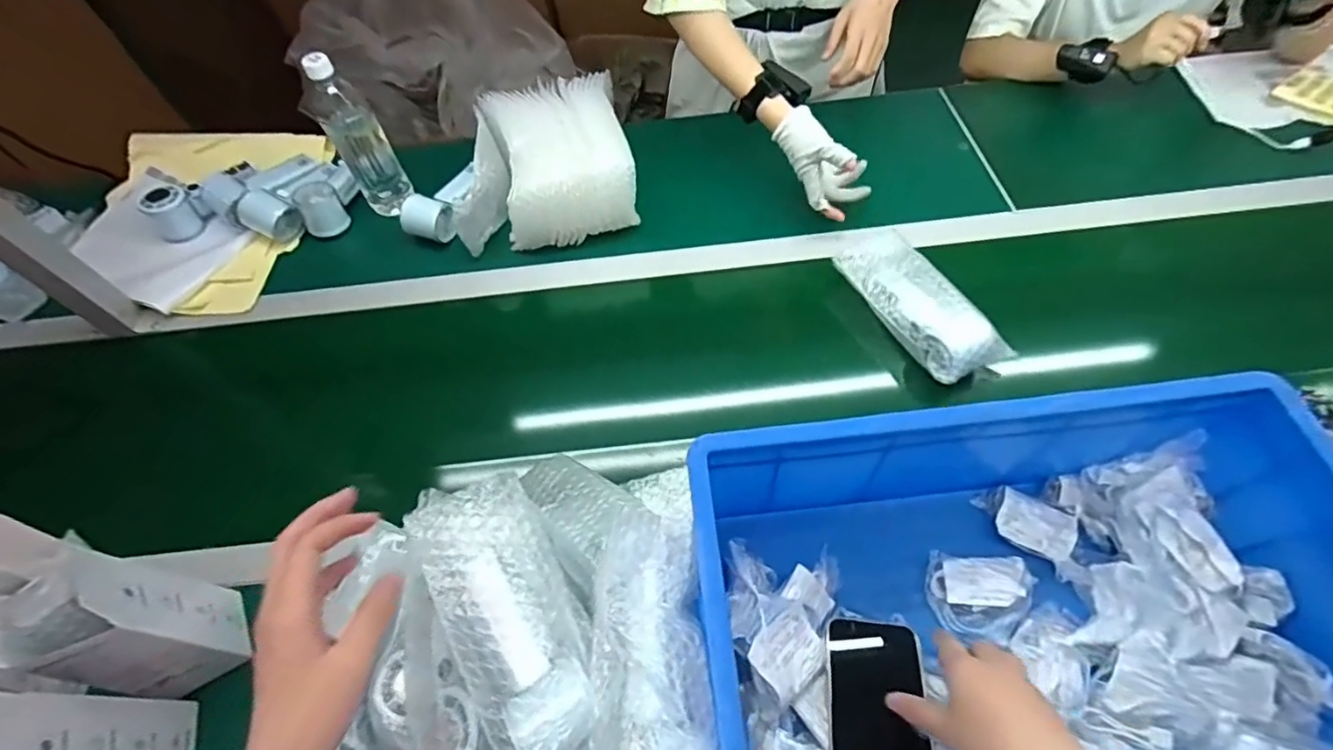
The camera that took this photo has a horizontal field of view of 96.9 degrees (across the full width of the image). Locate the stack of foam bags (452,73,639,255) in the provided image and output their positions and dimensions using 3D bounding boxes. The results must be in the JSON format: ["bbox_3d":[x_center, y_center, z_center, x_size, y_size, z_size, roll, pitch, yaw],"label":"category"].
[{"bbox_3d":[-0.171,-0.283,0.803,0.228,0.110,0.205,-13,59,-4],"label":"stack of foam bags"}]

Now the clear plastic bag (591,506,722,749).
[{"bbox_3d":[-0.009,0.182,0.367,0.076,0.045,0.189,-4,58,2],"label":"clear plastic bag"}]

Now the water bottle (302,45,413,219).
[{"bbox_3d":[-0.413,-0.315,0.791,0.067,0.216,0.057,-30,61,-13],"label":"water bottle"}]

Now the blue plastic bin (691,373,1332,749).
[{"bbox_3d":[0.263,0.209,0.446,0.466,0.167,0.356,-6,58,1],"label":"blue plastic bin"}]

